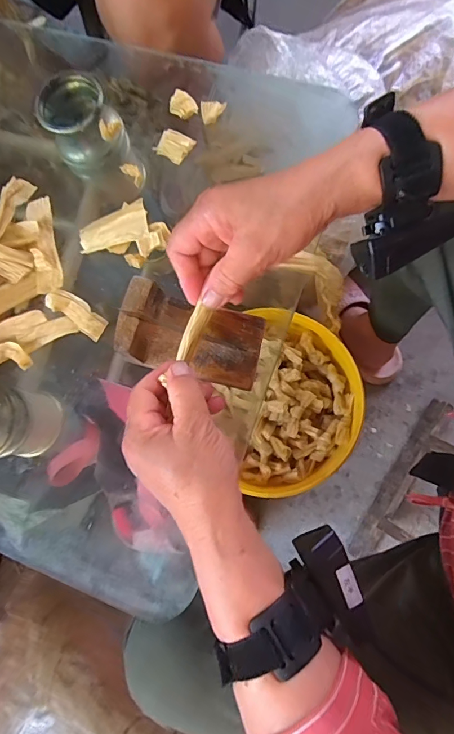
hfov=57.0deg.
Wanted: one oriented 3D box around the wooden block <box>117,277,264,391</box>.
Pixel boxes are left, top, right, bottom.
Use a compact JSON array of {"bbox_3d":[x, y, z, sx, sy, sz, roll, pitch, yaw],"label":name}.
[{"bbox_3d":[-0.027,-0.026,0.334,0.109,0.040,0.063,11,78,4],"label":"wooden block"}]

